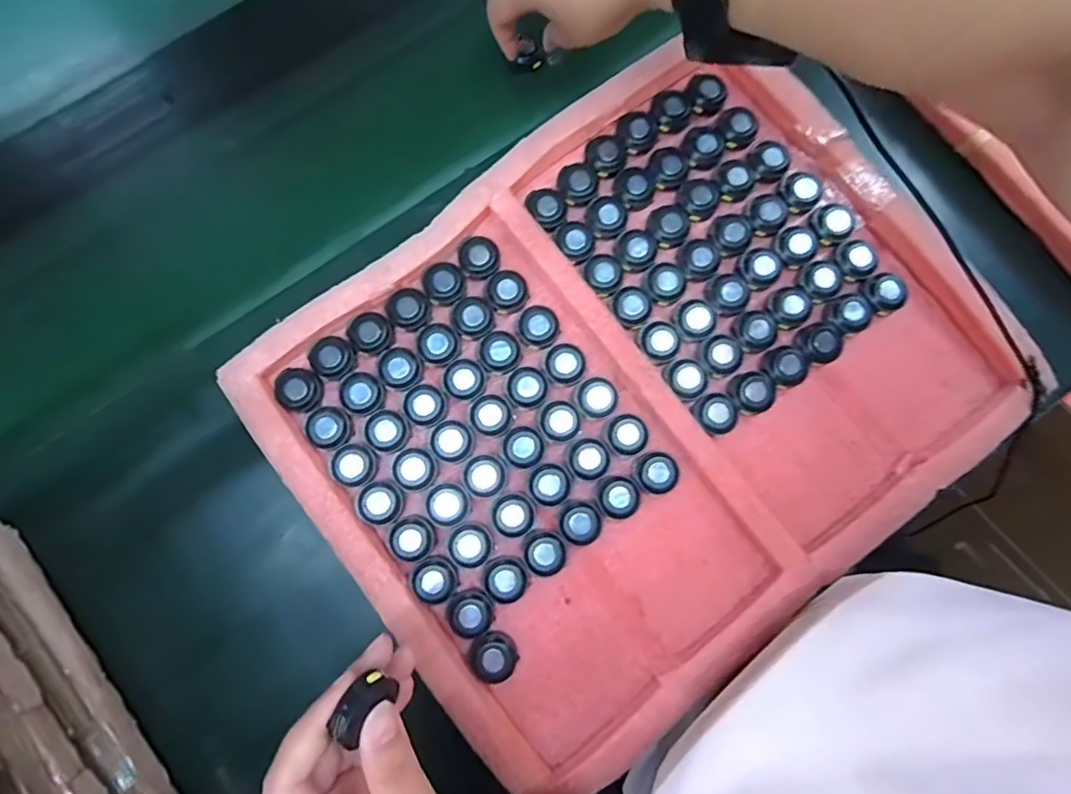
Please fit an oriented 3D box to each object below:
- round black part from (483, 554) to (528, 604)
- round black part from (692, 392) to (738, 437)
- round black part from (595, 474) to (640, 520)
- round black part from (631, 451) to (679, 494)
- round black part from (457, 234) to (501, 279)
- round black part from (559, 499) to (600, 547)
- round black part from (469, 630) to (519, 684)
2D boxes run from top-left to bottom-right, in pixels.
[{"bbox_3d":[-0.019,0.119,0.349,0.028,0.011,0.029,0,80,0],"label":"round black part"},{"bbox_3d":[0.125,0.012,0.368,0.027,0.010,0.027,0,80,0],"label":"round black part"},{"bbox_3d":[0.055,0.067,0.357,0.026,0.017,0.028,0,80,0],"label":"round black part"},{"bbox_3d":[0.082,0.052,0.361,0.029,0.016,0.028,0,80,0],"label":"round black part"},{"bbox_3d":[-0.039,-0.098,0.375,0.028,0.008,0.028,-29,82,-5],"label":"round black part"},{"bbox_3d":[0.029,0.084,0.356,0.026,0.011,0.028,-30,82,-5],"label":"round black part"},{"bbox_3d":[-0.027,0.167,0.341,0.029,0.013,0.030,0,80,0],"label":"round black part"}]

